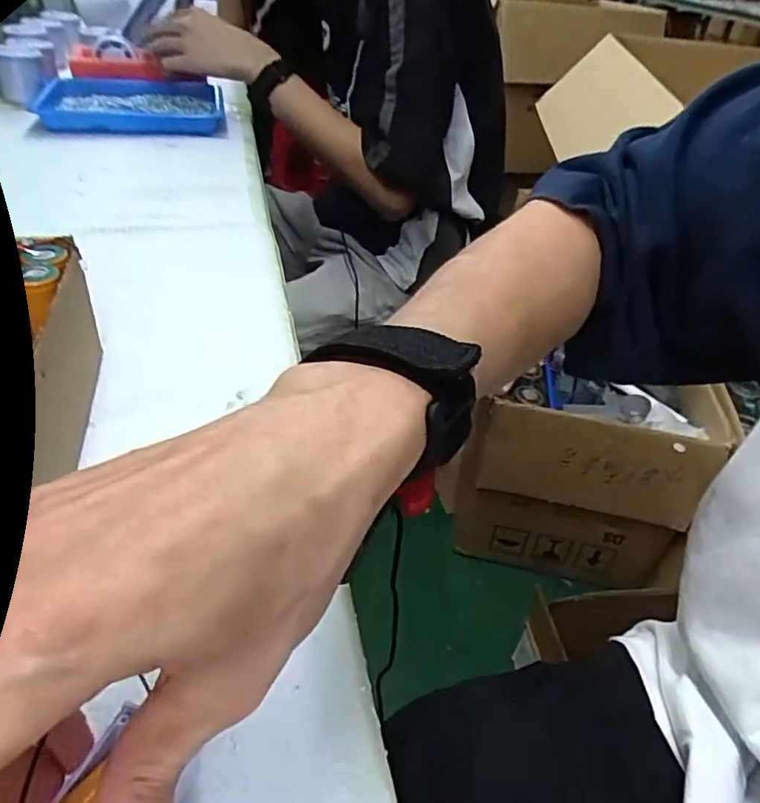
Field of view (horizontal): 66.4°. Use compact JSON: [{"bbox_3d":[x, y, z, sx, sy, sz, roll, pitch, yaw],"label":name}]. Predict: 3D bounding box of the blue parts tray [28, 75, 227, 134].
[{"bbox_3d":[-0.304,-0.373,0.732,0.200,0.026,0.170,-4,41,-13],"label":"blue parts tray"}]

